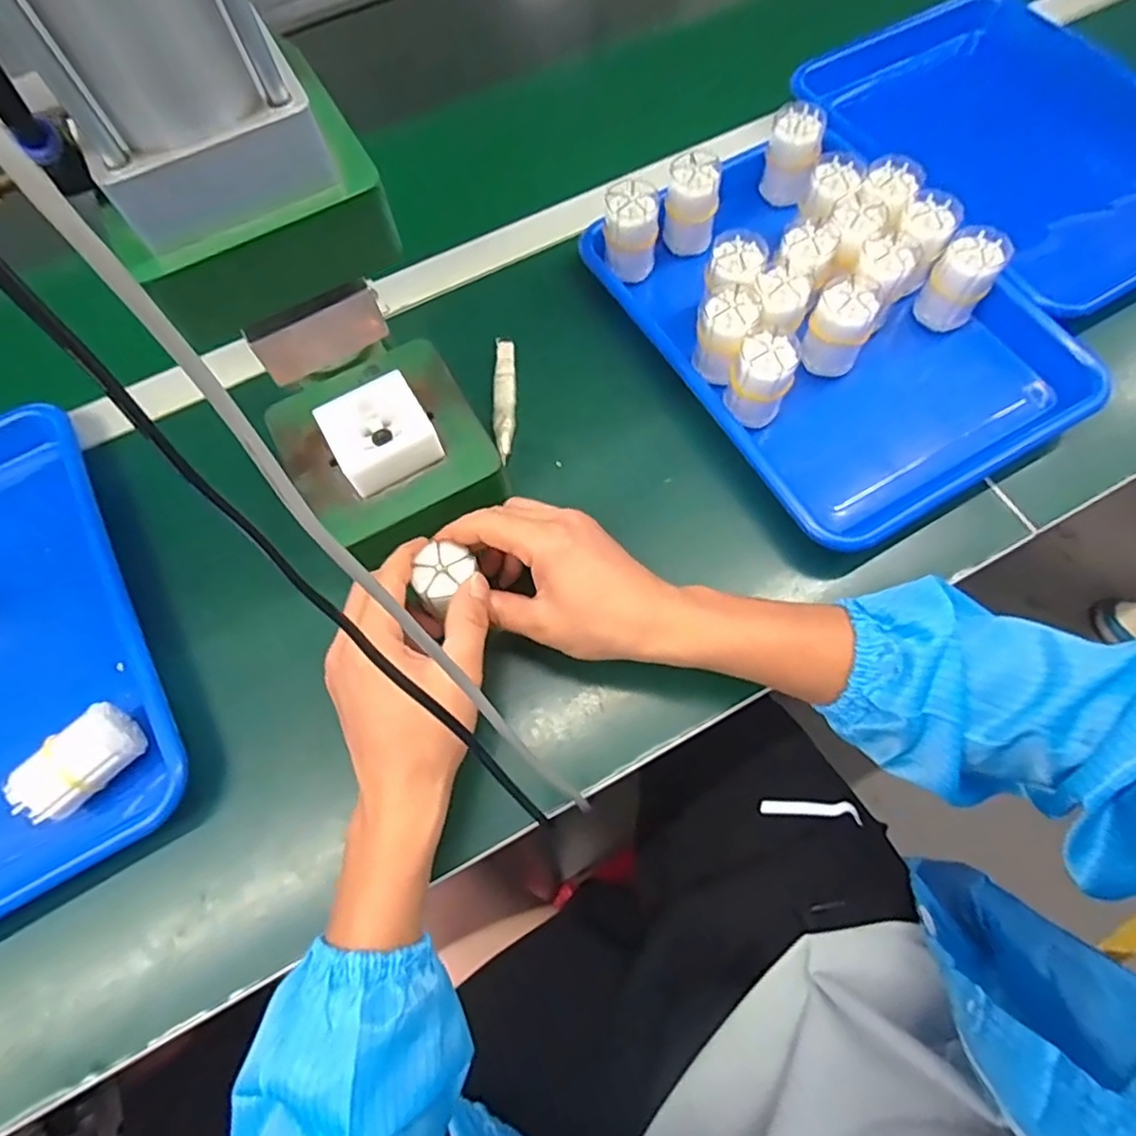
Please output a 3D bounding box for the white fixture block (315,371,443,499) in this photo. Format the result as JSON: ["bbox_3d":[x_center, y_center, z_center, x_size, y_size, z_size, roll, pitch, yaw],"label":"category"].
[{"bbox_3d":[-0.118,-0.085,0.405,0.060,0.027,0.058,-29,68,-9],"label":"white fixture block"}]

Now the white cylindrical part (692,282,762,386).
[{"bbox_3d":[0.110,-0.162,0.442,0.039,0.043,0.045,34,72,16],"label":"white cylindrical part"}]

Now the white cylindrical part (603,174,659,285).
[{"bbox_3d":[0.047,-0.256,0.484,0.036,0.051,0.045,-2,66,2],"label":"white cylindrical part"}]

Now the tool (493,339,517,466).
[{"bbox_3d":[-0.046,-0.127,0.477,0.016,0.006,0.109,-3,66,2],"label":"tool"}]

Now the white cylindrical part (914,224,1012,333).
[{"bbox_3d":[0.280,-0.206,0.457,0.040,0.060,0.036,37,73,17],"label":"white cylindrical part"}]

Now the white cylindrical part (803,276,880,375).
[{"bbox_3d":[0.189,-0.168,0.449,0.039,0.056,0.043,22,69,12],"label":"white cylindrical part"}]

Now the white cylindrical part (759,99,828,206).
[{"bbox_3d":[0.178,-0.326,0.514,0.039,0.060,0.046,12,68,8],"label":"white cylindrical part"}]

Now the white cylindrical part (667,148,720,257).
[{"bbox_3d":[0.096,-0.280,0.498,0.036,0.061,0.040,8,67,6],"label":"white cylindrical part"}]

